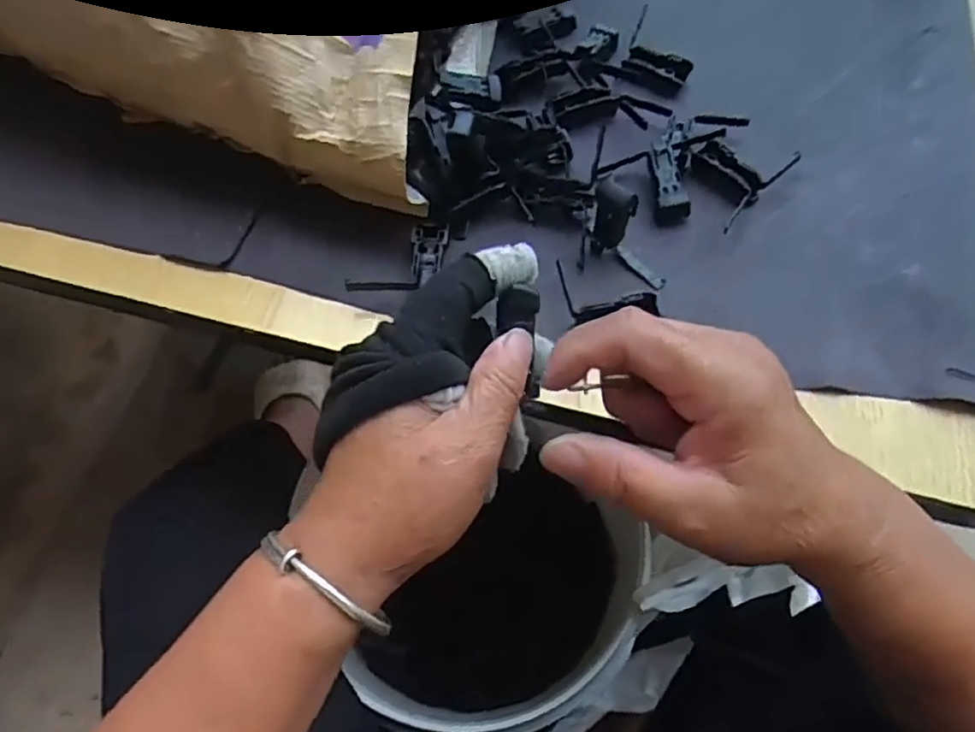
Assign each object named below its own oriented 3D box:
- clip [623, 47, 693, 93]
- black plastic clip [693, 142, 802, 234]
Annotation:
[{"bbox_3d":[0.116,-0.205,0.440,0.044,0.007,0.029,27,68,13],"label":"clip"},{"bbox_3d":[0.154,-0.124,0.398,0.049,0.013,0.077,41,71,18],"label":"black plastic clip"}]

